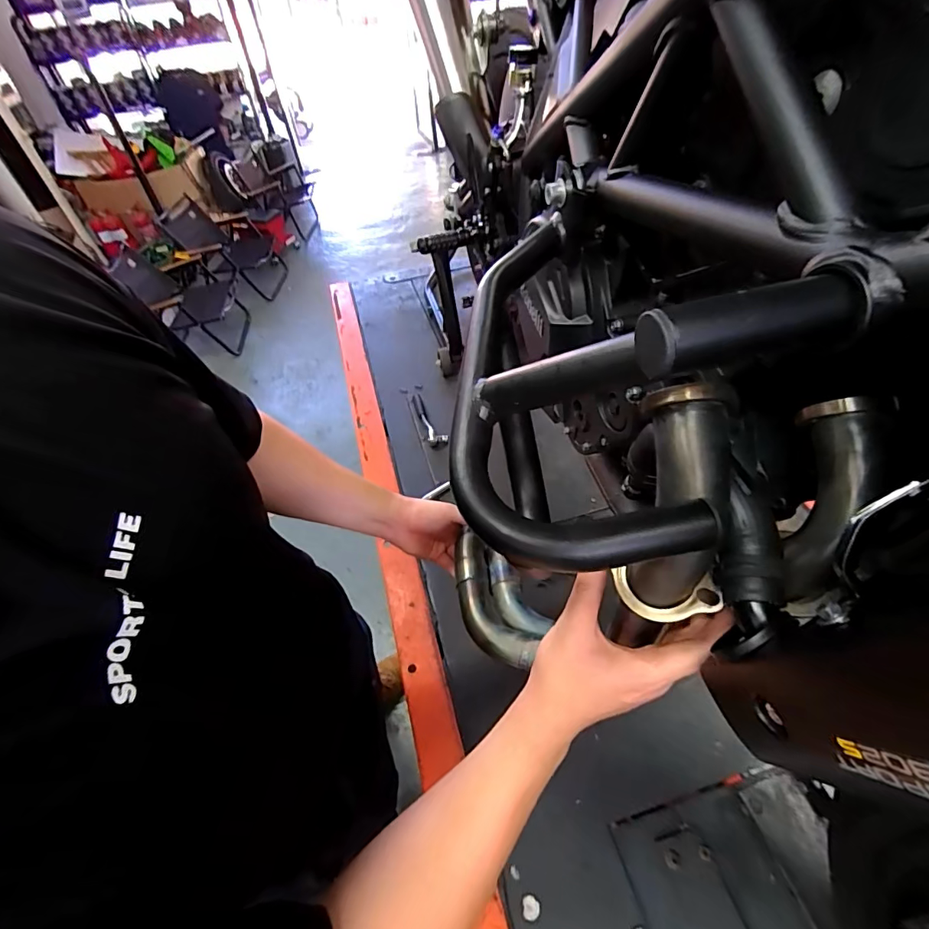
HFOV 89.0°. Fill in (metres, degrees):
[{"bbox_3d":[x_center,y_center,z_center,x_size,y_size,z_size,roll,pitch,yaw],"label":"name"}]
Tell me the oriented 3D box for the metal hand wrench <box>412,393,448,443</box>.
[{"bbox_3d":[-0.094,-0.121,1.171,0.053,0.028,0.200,-17,48,-8],"label":"metal hand wrench"}]

